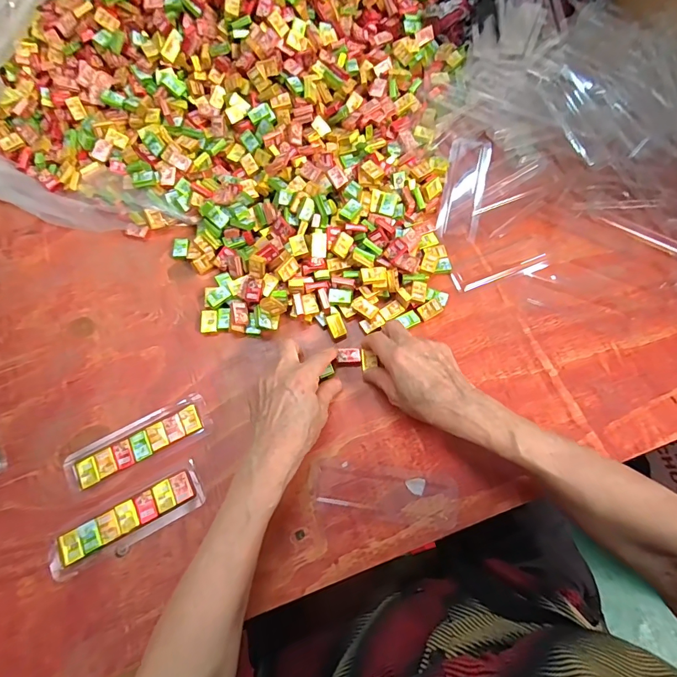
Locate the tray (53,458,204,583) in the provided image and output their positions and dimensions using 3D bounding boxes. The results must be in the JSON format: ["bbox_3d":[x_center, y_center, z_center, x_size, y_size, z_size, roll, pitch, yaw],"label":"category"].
[{"bbox_3d":[-0.190,0.165,0.362,0.133,0.011,0.039,-27,71,-11],"label":"tray"}]

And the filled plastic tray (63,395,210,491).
[{"bbox_3d":[-0.194,0.100,0.389,0.134,0.009,0.040,-27,71,-11],"label":"filled plastic tray"}]

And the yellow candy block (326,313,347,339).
[{"bbox_3d":[-0.002,-0.014,0.434,0.016,0.010,0.025,-22,88,-9],"label":"yellow candy block"}]

